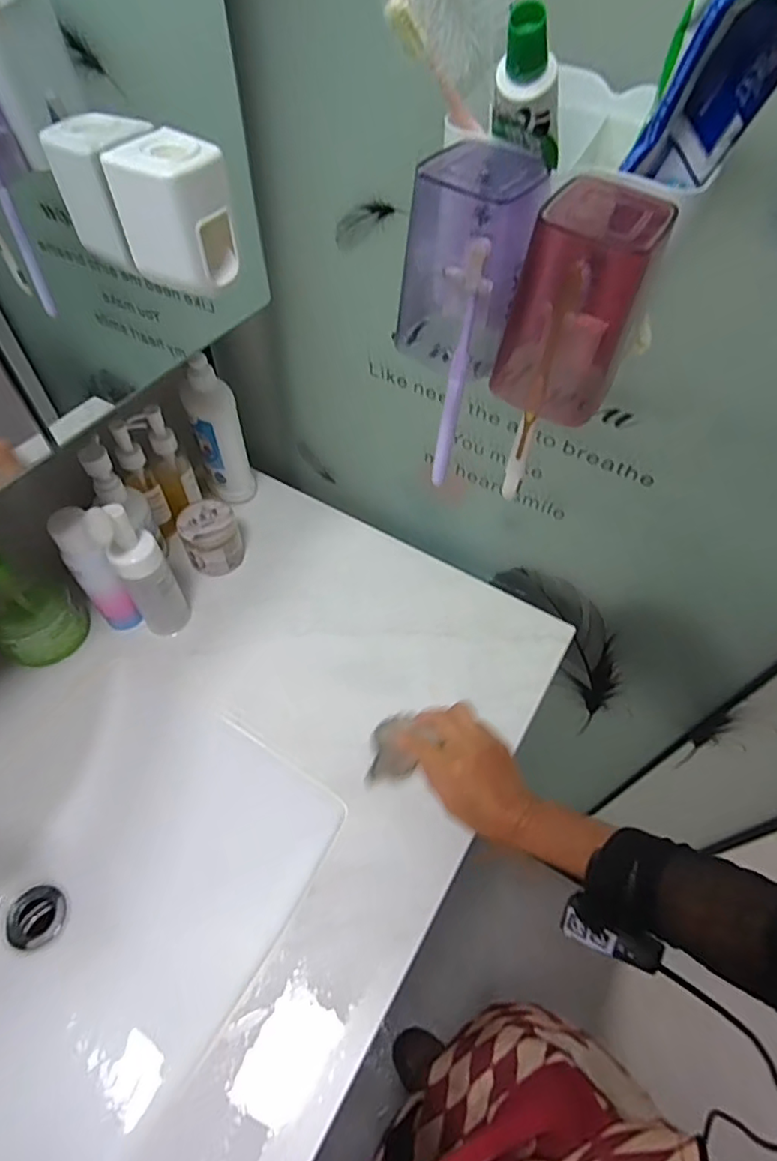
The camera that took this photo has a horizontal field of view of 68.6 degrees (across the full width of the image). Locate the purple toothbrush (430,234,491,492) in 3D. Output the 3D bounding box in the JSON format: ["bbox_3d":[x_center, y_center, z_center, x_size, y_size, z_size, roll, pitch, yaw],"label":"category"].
[{"bbox_3d":[0.047,-0.140,0.399,0.016,0.182,0.012,6,54,3],"label":"purple toothbrush"}]

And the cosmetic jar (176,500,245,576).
[{"bbox_3d":[-0.208,-0.047,0.676,0.064,0.072,0.059,1,54,-1],"label":"cosmetic jar"}]

